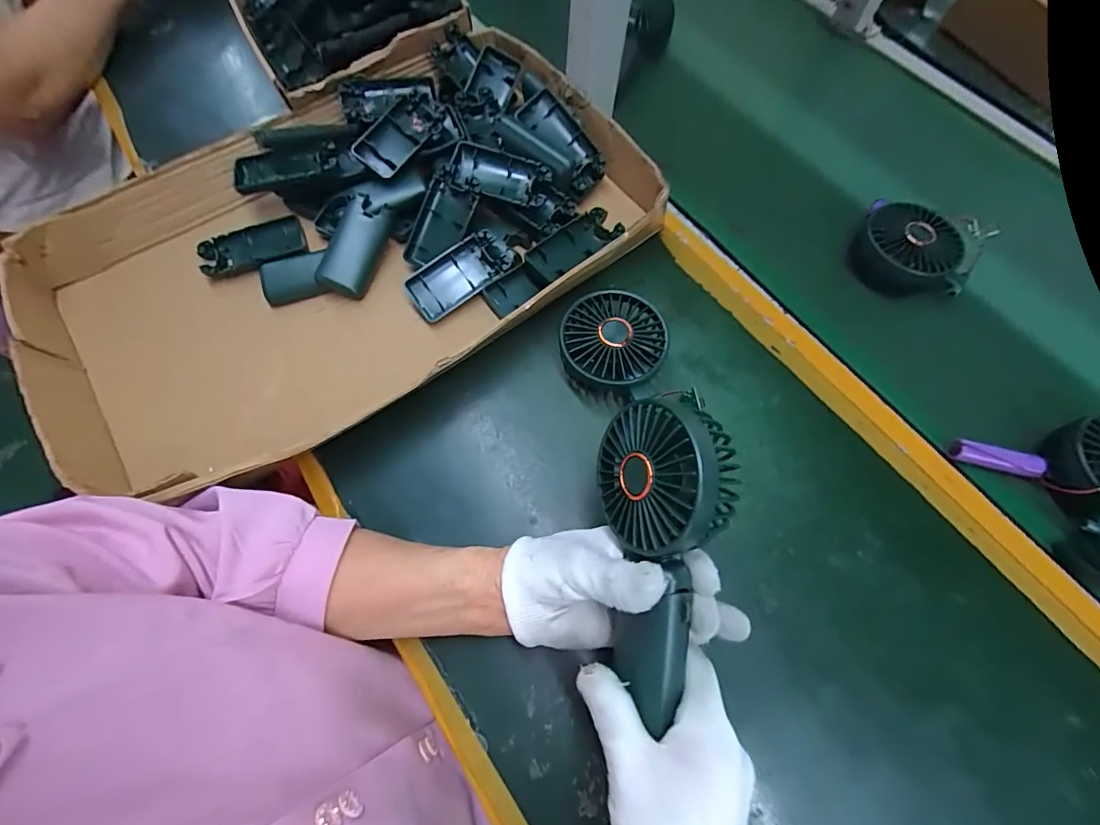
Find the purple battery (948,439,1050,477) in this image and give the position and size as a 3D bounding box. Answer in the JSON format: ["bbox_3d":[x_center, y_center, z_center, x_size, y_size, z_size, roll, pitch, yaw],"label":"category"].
[{"bbox_3d":[0.367,0.039,0.385,0.068,0.013,0.021,11,67,3],"label":"purple battery"}]

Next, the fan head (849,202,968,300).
[{"bbox_3d":[0.343,-0.154,0.455,0.070,0.048,0.087,-35,72,-15],"label":"fan head"}]

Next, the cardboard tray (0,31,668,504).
[{"bbox_3d":[-0.181,-0.158,0.427,0.527,0.073,0.319,-31,72,-14],"label":"cardboard tray"}]

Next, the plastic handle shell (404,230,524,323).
[{"bbox_3d":[-0.080,-0.127,0.431,0.103,0.020,0.050,-30,102,-9],"label":"plastic handle shell"}]

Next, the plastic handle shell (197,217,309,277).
[{"bbox_3d":[-0.283,-0.158,0.450,0.094,0.016,0.050,-14,68,-7],"label":"plastic handle shell"}]

